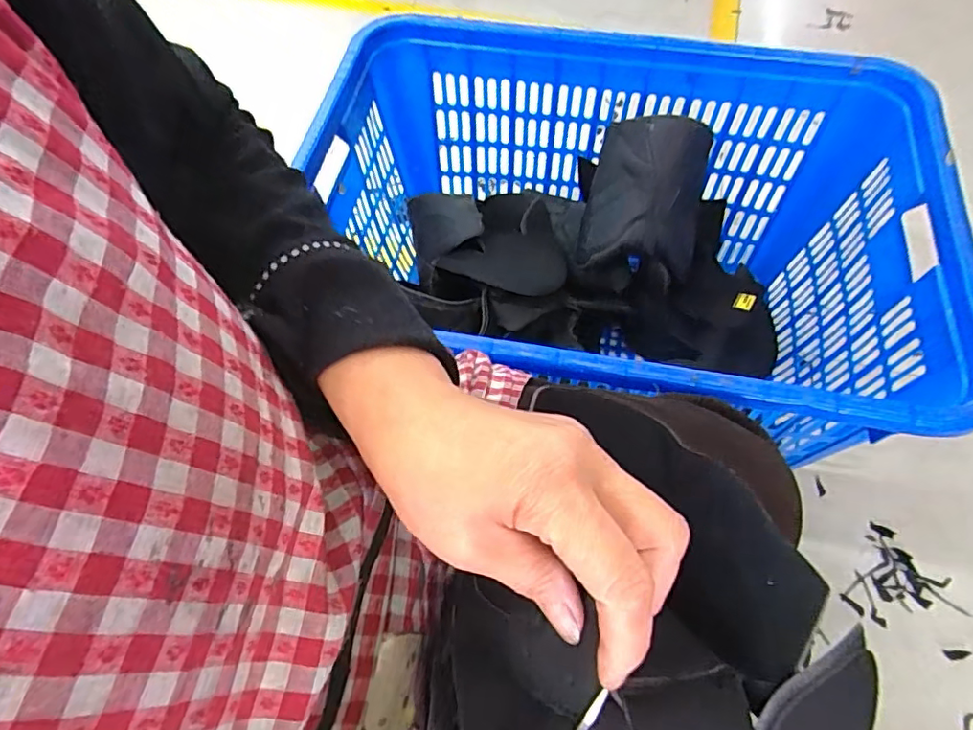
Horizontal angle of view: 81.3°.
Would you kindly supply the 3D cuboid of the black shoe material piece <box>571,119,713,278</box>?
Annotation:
[{"bbox_3d":[0.226,-0.242,0.783,0.159,0.134,0.174,12,64,8],"label":"black shoe material piece"}]

